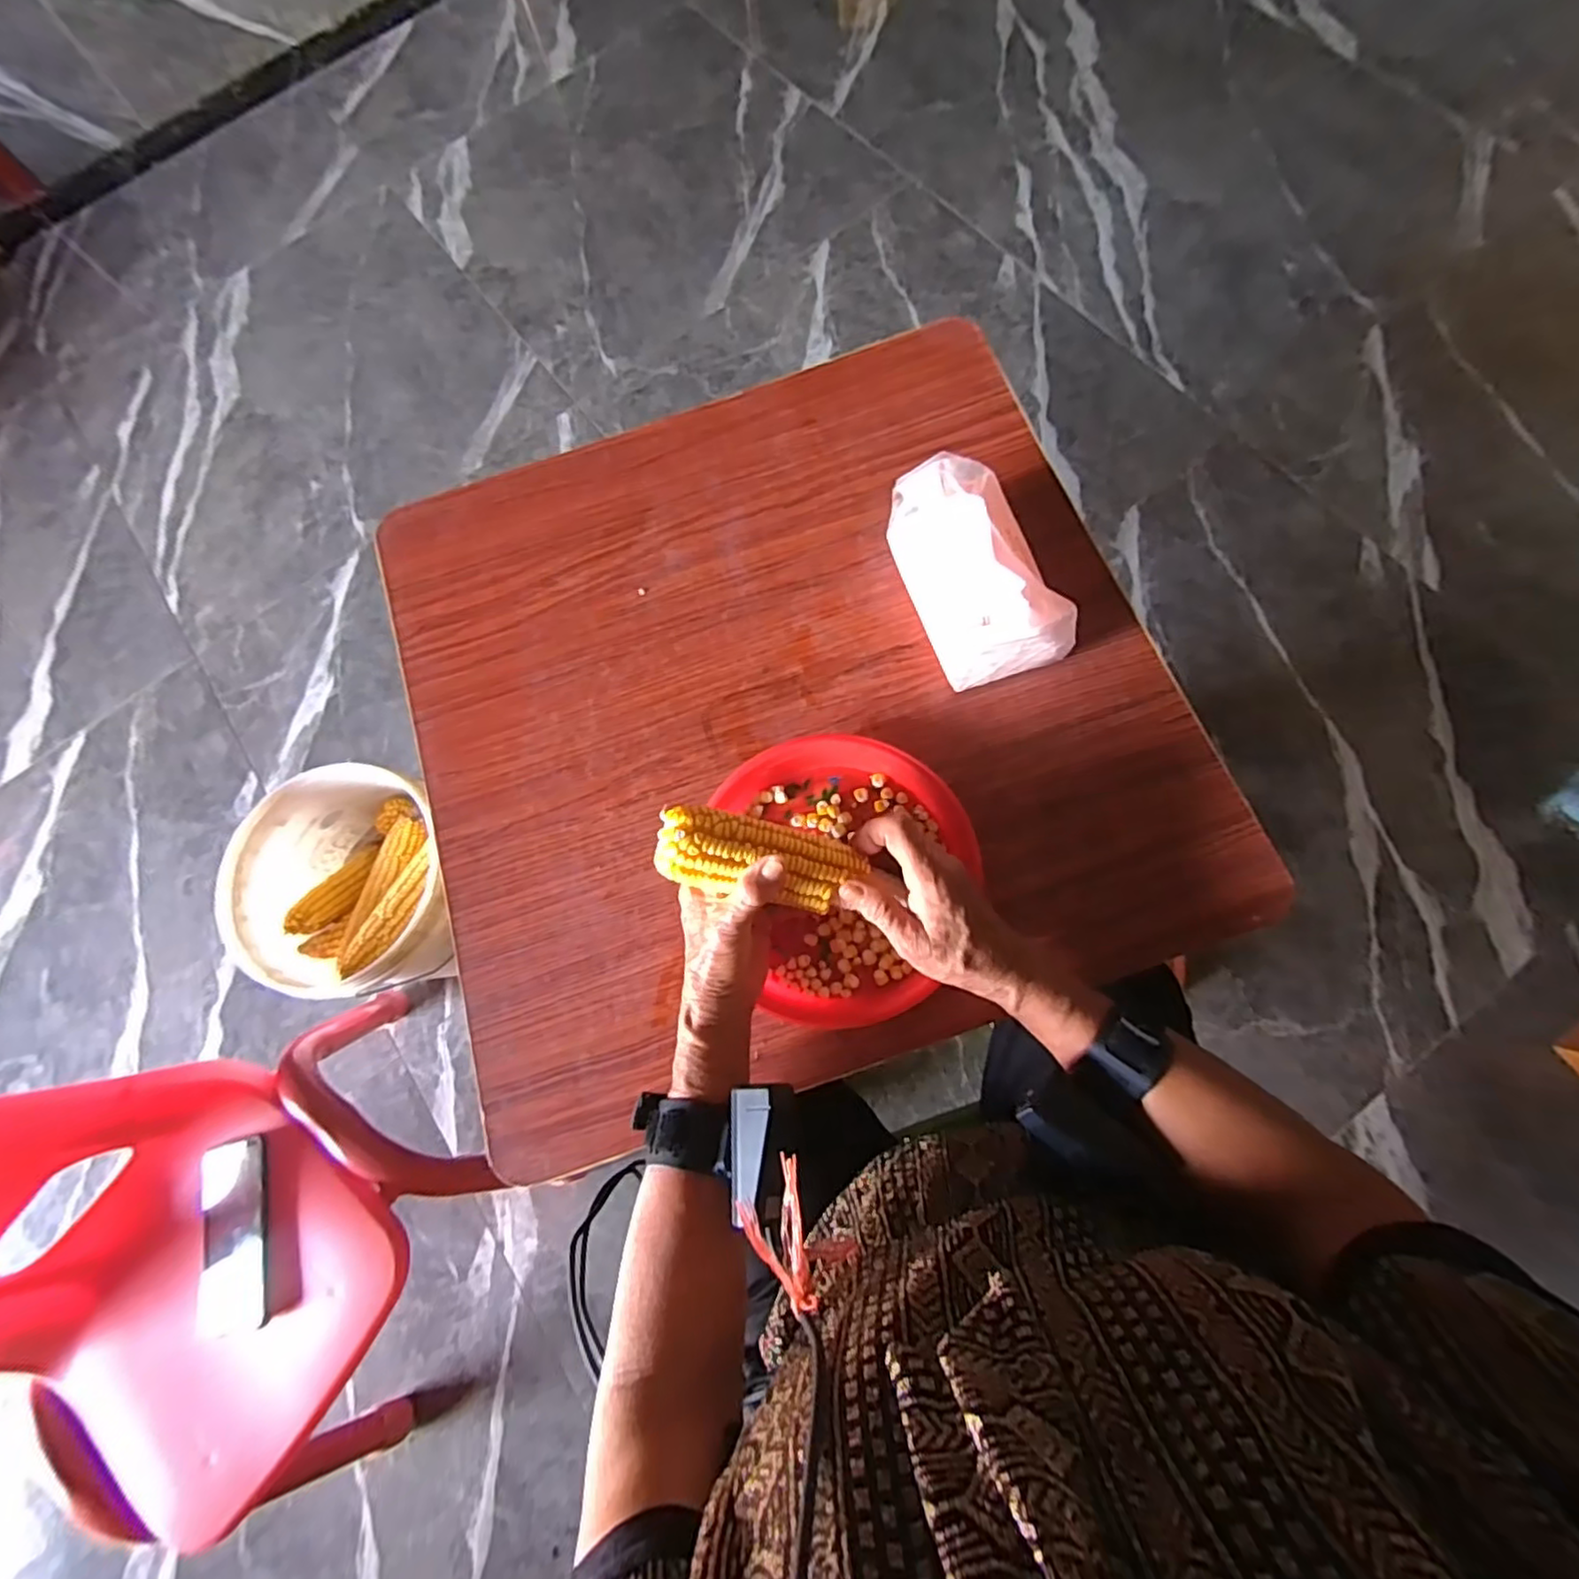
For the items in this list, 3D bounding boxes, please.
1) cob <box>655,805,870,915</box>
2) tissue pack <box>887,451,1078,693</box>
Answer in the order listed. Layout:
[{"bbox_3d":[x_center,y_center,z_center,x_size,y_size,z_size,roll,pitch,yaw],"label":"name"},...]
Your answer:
[{"bbox_3d":[-0.019,0.046,0.427,0.127,0.037,0.048,12,72,-11],"label":"cob"},{"bbox_3d":[0.144,-0.171,0.516,0.087,0.094,0.164,-19,72,-1],"label":"tissue pack"}]

